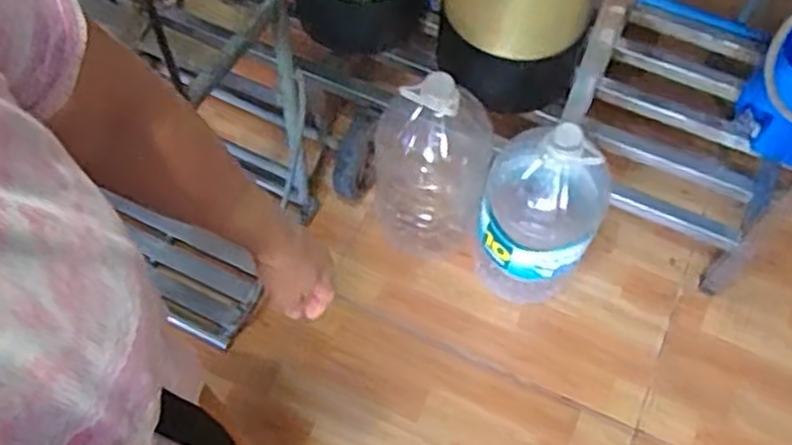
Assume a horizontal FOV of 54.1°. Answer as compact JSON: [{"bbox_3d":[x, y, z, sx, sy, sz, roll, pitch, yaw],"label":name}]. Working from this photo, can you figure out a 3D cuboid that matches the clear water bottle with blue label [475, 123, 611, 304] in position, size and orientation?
[{"bbox_3d":[0.242,-0.031,1.302,0.190,0.424,0.209,1,62,-2],"label":"clear water bottle with blue label"}]

